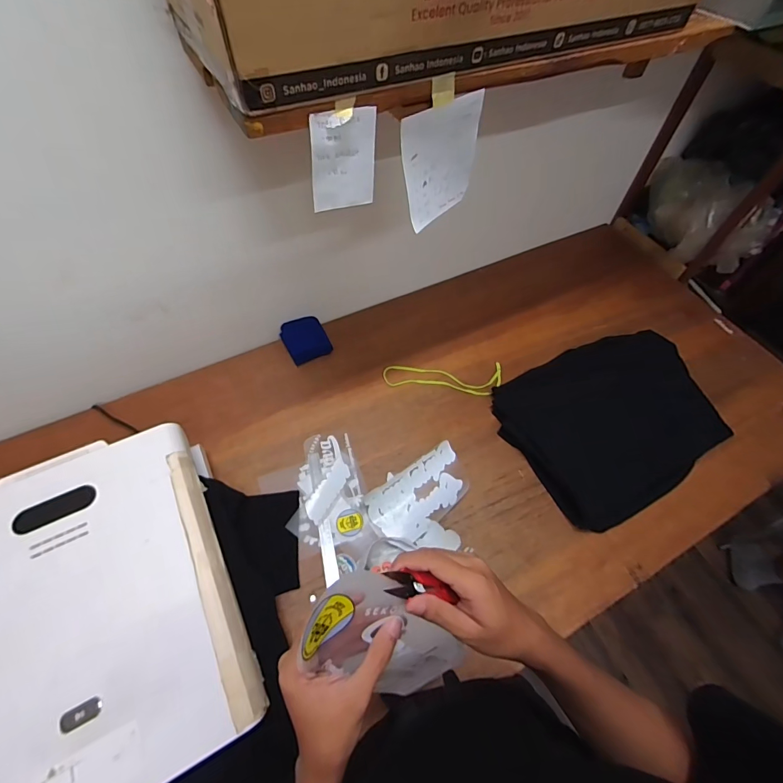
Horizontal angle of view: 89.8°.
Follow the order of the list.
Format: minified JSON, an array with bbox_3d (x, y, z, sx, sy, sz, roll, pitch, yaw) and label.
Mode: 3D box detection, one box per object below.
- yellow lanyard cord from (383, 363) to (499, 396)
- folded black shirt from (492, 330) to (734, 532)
[{"bbox_3d":[0.133,-0.033,1.010,0.303,0.010,0.095,1,58,-1],"label":"yellow lanyard cord"},{"bbox_3d":[0.532,0.047,0.945,0.502,0.061,0.388,-27,63,-17],"label":"folded black shirt"}]

